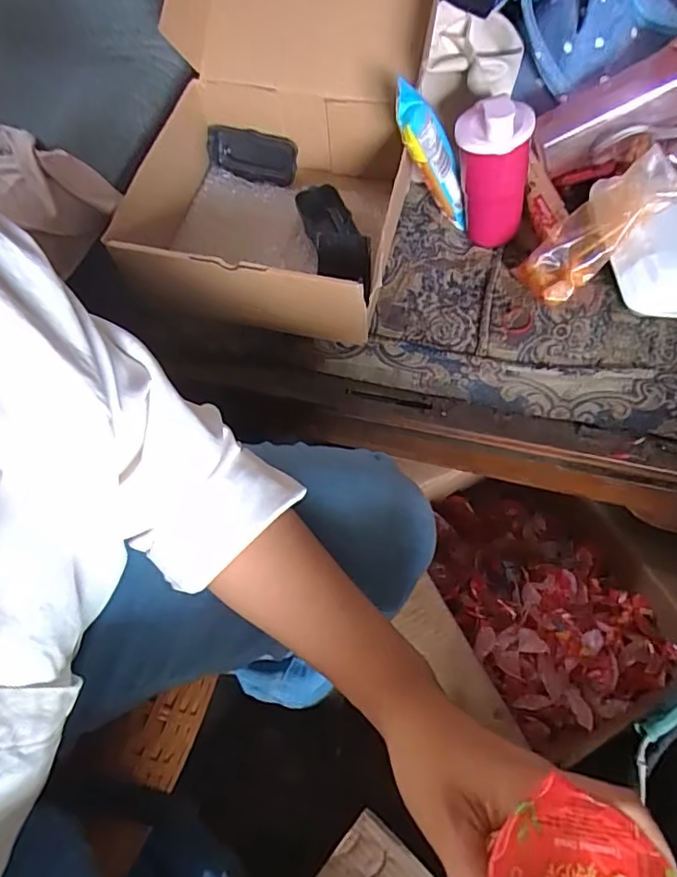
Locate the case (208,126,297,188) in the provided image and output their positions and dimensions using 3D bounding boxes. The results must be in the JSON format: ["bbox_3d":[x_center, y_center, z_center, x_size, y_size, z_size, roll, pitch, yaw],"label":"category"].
[{"bbox_3d":[-0.107,-0.349,0.670,0.115,0.051,0.026,16,45,11],"label":"case"}]

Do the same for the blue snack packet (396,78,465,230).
[{"bbox_3d":[0.107,-0.296,0.588,0.040,0.185,0.035,-27,61,19],"label":"blue snack packet"}]

